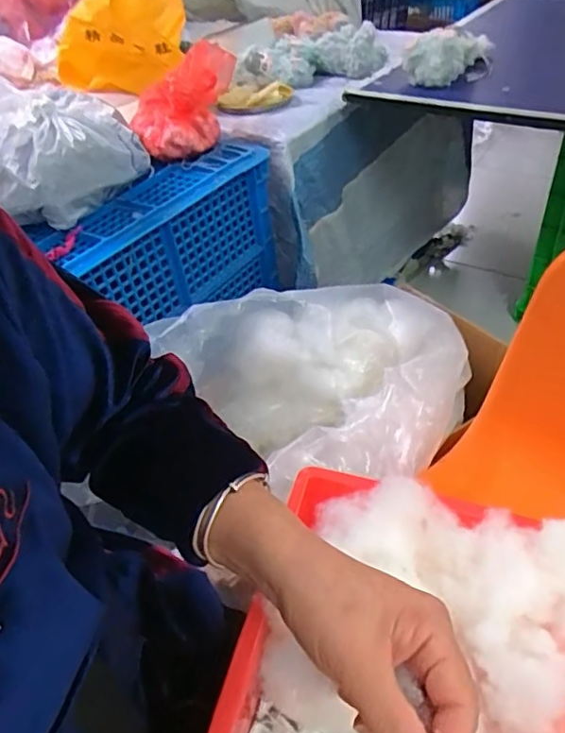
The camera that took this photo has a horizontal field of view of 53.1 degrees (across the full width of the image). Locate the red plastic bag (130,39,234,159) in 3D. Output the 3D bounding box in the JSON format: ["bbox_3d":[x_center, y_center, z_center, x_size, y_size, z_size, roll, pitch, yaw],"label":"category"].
[{"bbox_3d":[-0.152,-0.401,0.853,0.116,0.108,0.175,13,45,22],"label":"red plastic bag"}]

